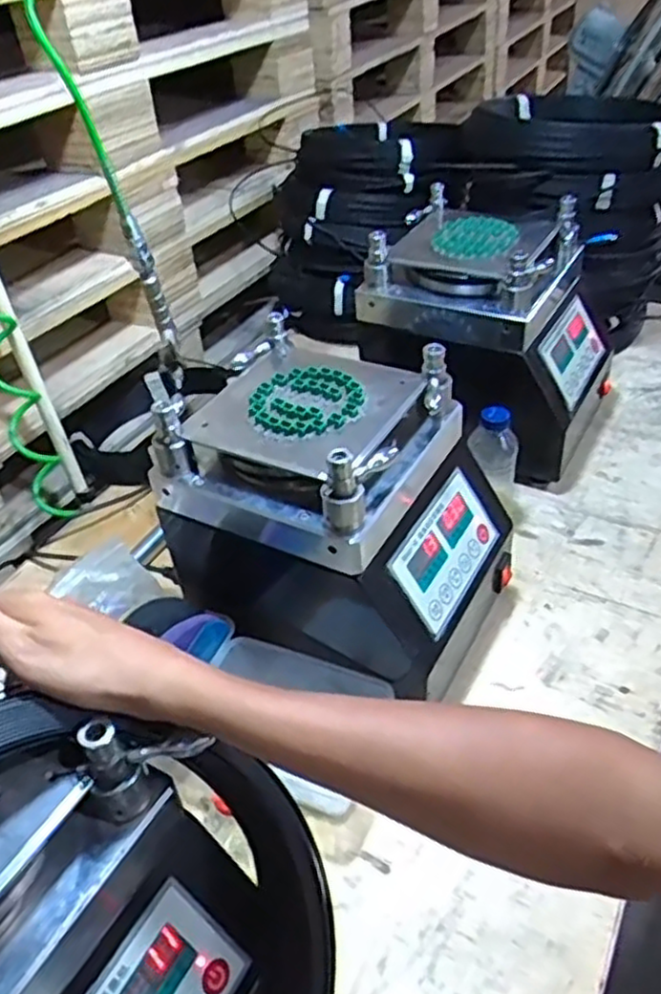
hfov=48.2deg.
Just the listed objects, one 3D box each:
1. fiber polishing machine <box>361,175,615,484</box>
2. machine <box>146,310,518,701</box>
[{"bbox_3d":[0.206,-0.208,0.963,0.273,0.273,0.211,22,48,28],"label":"fiber polishing machine"},{"bbox_3d":[0.011,0.016,0.719,0.276,0.244,0.221,19,46,25],"label":"machine"}]

